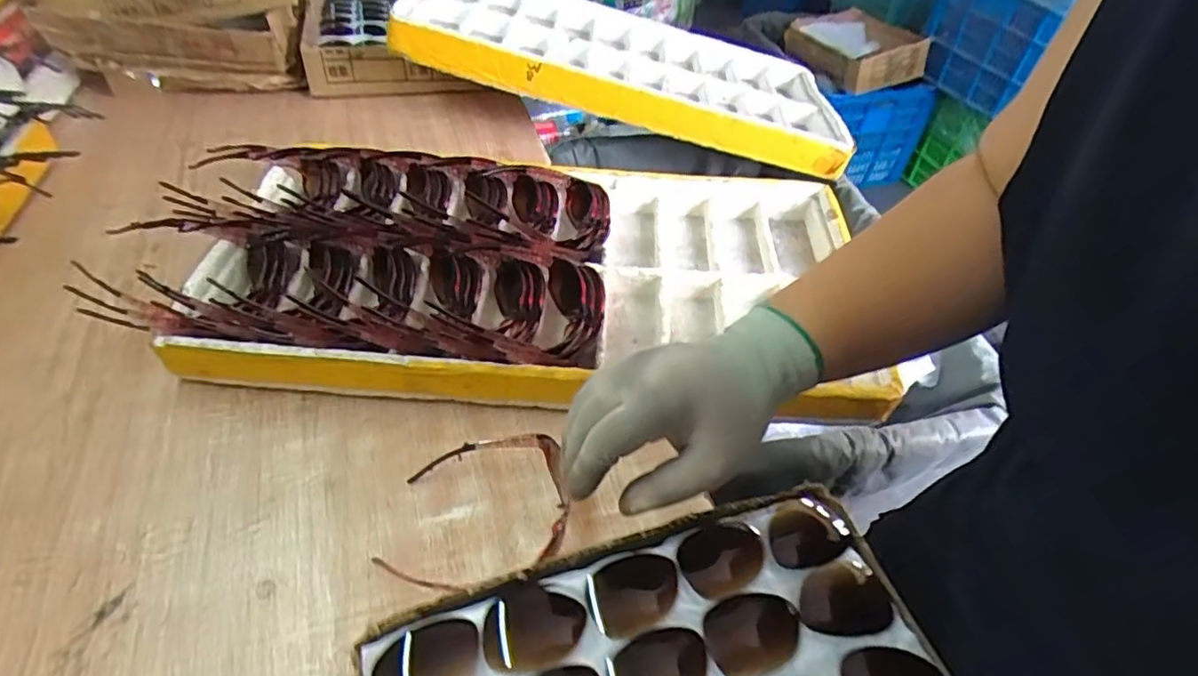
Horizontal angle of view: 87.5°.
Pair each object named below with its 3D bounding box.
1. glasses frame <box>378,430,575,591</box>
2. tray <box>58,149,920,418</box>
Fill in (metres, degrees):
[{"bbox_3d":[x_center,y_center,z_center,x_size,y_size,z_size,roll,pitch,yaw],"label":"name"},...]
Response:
[{"bbox_3d":[-0.100,0.143,0.528,0.147,0.040,0.144,8,46,2],"label":"glasses frame"},{"bbox_3d":[-0.092,-0.084,0.716,0.747,0.093,0.377,5,46,-2],"label":"tray"}]

